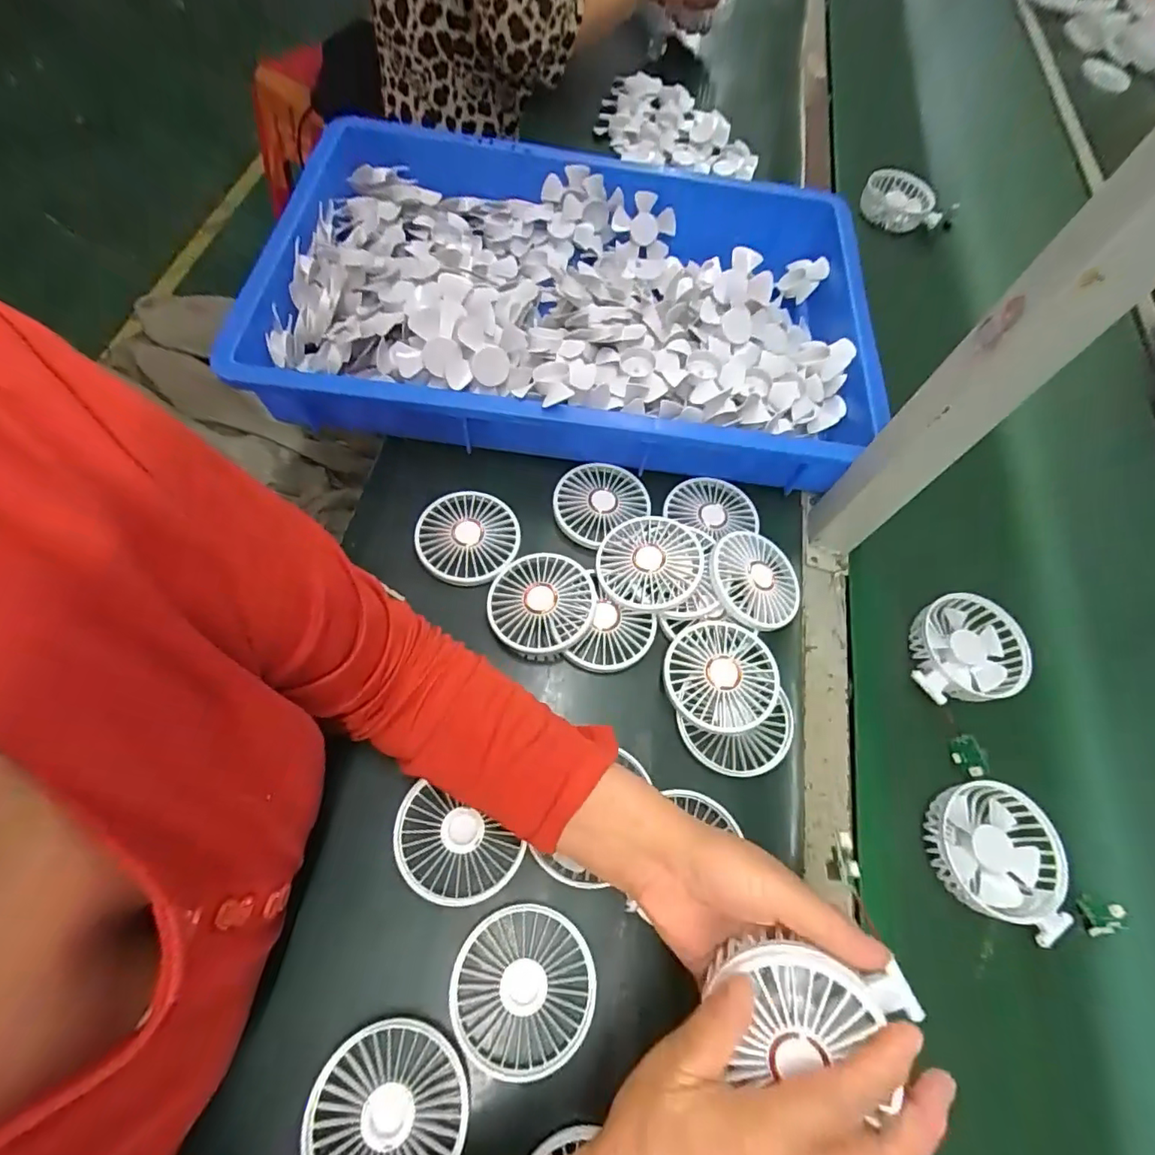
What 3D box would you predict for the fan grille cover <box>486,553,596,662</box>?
[{"bbox_3d":[-0.031,0.018,0.462,0.086,0.012,0.087,21,64,8],"label":"fan grille cover"}]

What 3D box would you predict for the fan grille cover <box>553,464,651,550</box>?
[{"bbox_3d":[0.021,-0.071,0.527,0.088,0.017,0.077,-26,67,-15],"label":"fan grille cover"}]

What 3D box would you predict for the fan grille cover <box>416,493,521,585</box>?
[{"bbox_3d":[-0.096,-0.035,0.490,0.087,0.020,0.086,-9,64,-7],"label":"fan grille cover"}]

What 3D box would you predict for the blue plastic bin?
[{"bbox_3d":[-0.006,-0.300,0.587,0.596,0.104,0.404,8,65,-5],"label":"blue plastic bin"}]

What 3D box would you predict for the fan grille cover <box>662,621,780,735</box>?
[{"bbox_3d":[0.114,0.078,0.443,0.087,0.010,0.087,6,65,0],"label":"fan grille cover"}]

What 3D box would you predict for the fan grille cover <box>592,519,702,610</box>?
[{"bbox_3d":[0.061,-0.014,0.471,0.081,0.022,0.086,21,64,8],"label":"fan grille cover"}]

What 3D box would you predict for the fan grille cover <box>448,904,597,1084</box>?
[{"bbox_3d":[-0.034,0.262,0.357,0.088,0.011,0.087,6,63,1],"label":"fan grille cover"}]

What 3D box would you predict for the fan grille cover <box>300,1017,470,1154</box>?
[{"bbox_3d":[-0.110,0.309,0.323,0.086,0.019,0.082,-19,65,-12],"label":"fan grille cover"}]

